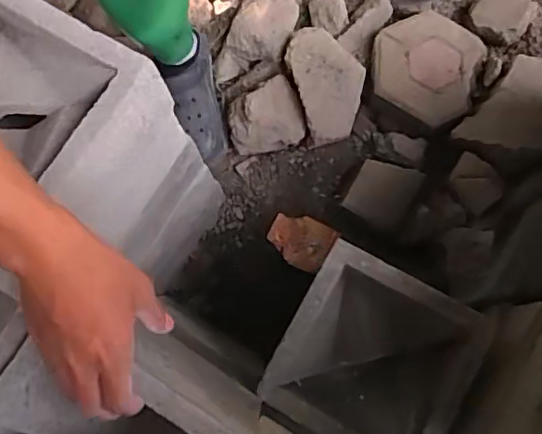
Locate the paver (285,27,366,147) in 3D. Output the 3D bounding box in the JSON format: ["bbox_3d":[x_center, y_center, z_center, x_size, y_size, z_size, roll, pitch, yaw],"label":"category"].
[{"bbox_3d":[0.102,-0.236,0.988,0.123,0.059,0.206,-17,79,-2],"label":"paver"}]

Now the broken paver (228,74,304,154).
[{"bbox_3d":[-0.013,-0.177,0.974,0.129,0.085,0.120,-19,79,-2],"label":"broken paver"}]

